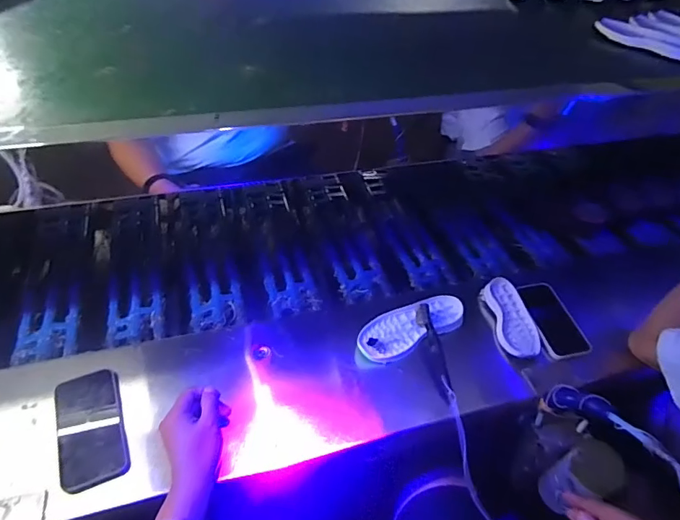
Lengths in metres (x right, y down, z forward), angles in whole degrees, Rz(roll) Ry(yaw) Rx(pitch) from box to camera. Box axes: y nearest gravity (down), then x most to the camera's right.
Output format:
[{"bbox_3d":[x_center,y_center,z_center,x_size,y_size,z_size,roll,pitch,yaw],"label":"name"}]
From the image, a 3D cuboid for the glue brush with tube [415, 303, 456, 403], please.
[{"bbox_3d":[0.156,0.145,0.736,0.019,0.035,0.159,-9,51,-12],"label":"glue brush with tube"}]

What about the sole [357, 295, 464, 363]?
[{"bbox_3d":[0.121,0.109,0.782,0.197,0.022,0.085,-22,54,-22],"label":"sole"}]

